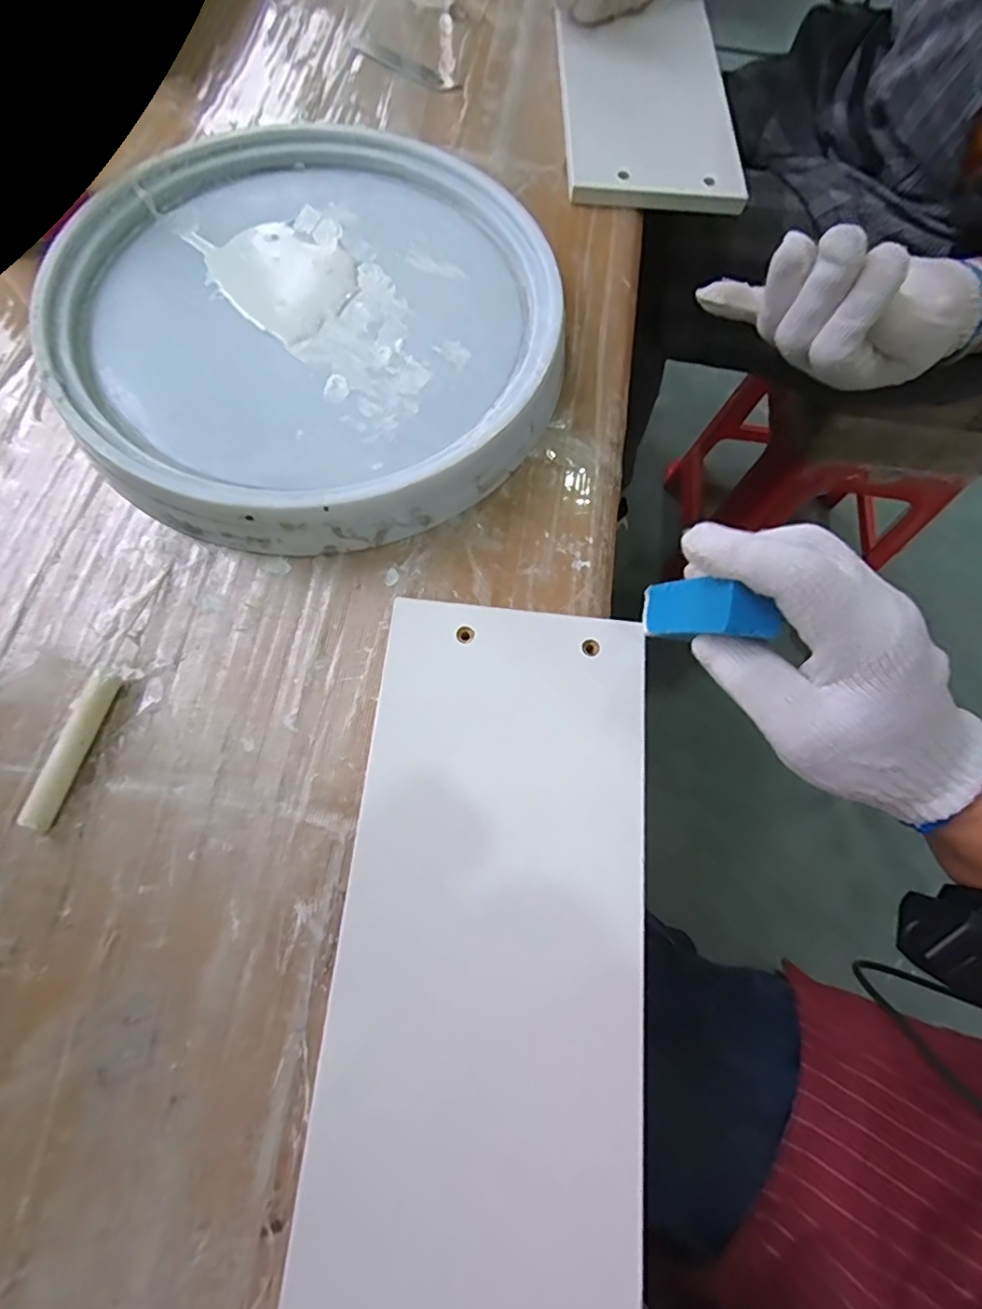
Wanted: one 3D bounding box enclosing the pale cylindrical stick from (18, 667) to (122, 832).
[{"bbox_3d":[-0.195,0.043,0.270,0.011,0.013,0.075,14,70,3],"label":"pale cylindrical stick"}]

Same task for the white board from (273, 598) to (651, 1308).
[{"bbox_3d":[-0.010,0.229,0.206,0.129,0.013,0.525,6,70,0],"label":"white board"}]

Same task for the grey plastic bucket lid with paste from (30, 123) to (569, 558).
[{"bbox_3d":[-0.104,-0.198,0.343,0.276,0.036,0.290,1,70,-2],"label":"grey plastic bucket lid with paste"}]

